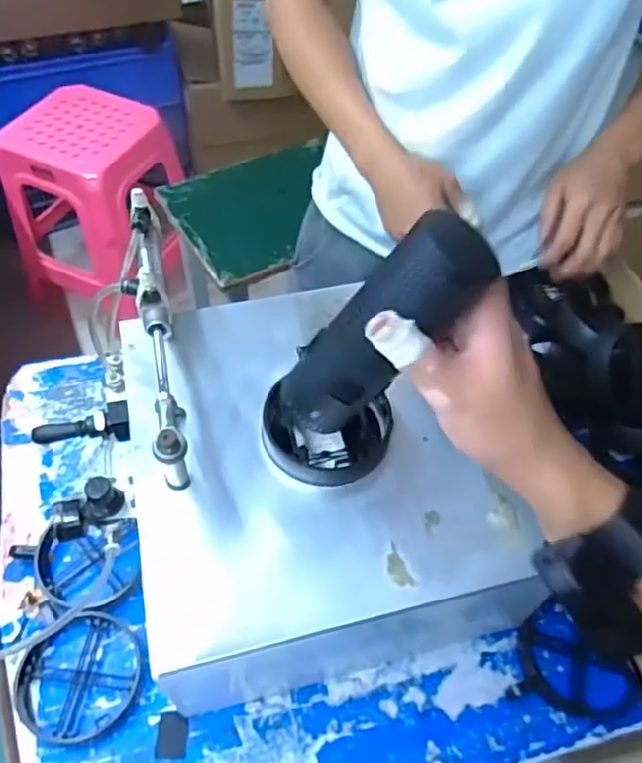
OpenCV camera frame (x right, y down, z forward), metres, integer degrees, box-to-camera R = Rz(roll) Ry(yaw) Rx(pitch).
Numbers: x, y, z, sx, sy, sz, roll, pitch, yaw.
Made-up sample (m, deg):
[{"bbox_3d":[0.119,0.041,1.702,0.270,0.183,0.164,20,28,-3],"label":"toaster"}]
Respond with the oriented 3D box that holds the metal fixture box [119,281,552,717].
[{"bbox_3d":[-0.001,0.087,0.563,0.295,0.165,0.294,-10,55,-10],"label":"metal fixture box"}]

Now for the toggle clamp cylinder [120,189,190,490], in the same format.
[{"bbox_3d":[-0.131,-0.036,0.499,0.028,0.089,0.235,-9,55,-9],"label":"toggle clamp cylinder"}]

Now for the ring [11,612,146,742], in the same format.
[{"bbox_3d":[-0.200,0.244,0.530,0.099,0.012,0.096,2,54,-2],"label":"ring"}]

